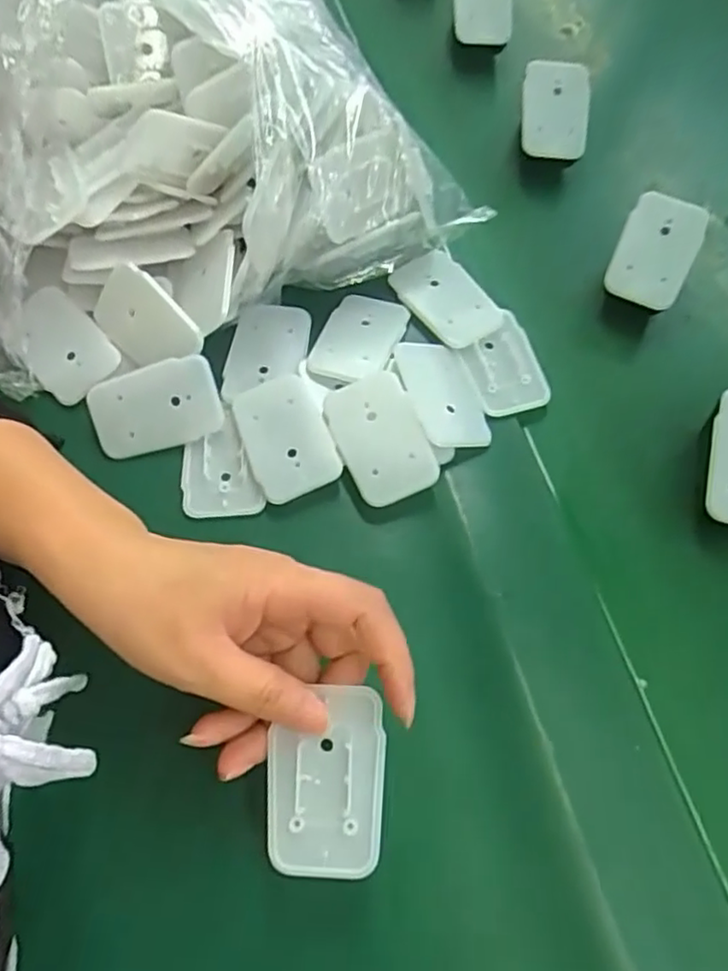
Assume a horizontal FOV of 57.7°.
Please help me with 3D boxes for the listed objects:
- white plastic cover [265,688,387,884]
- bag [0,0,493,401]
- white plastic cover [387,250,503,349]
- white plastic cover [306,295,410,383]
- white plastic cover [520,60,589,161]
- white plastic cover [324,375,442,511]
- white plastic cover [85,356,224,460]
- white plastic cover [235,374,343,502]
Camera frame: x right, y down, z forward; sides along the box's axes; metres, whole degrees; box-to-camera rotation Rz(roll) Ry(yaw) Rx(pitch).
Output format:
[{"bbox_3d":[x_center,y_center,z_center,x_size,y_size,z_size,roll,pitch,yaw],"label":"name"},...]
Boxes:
[{"bbox_3d":[-0.015,0.115,0.257,0.044,0.004,0.068,1,81,2],"label":"white plastic cover"},{"bbox_3d":[-0.121,-0.232,0.390,0.275,0.114,0.288,-21,68,-10],"label":"bag"},{"bbox_3d":[0.049,-0.108,0.380,0.041,0.010,0.061,-34,72,-10],"label":"white plastic cover"},{"bbox_3d":[-0.003,-0.083,0.374,0.043,0.009,0.060,17,67,7],"label":"white plastic cover"},{"bbox_3d":[0.124,-0.245,0.429,0.045,0.016,0.056,4,95,-5],"label":"white plastic cover"},{"bbox_3d":[0.009,-0.025,0.346,0.044,0.007,0.069,-27,72,12],"label":"white plastic cover"},{"bbox_3d":[-0.114,-0.041,0.358,0.071,0.005,0.044,-16,102,4],"label":"white plastic cover"},{"bbox_3d":[-0.042,-0.026,0.354,0.044,0.013,0.068,-19,68,-9],"label":"white plastic cover"}]

